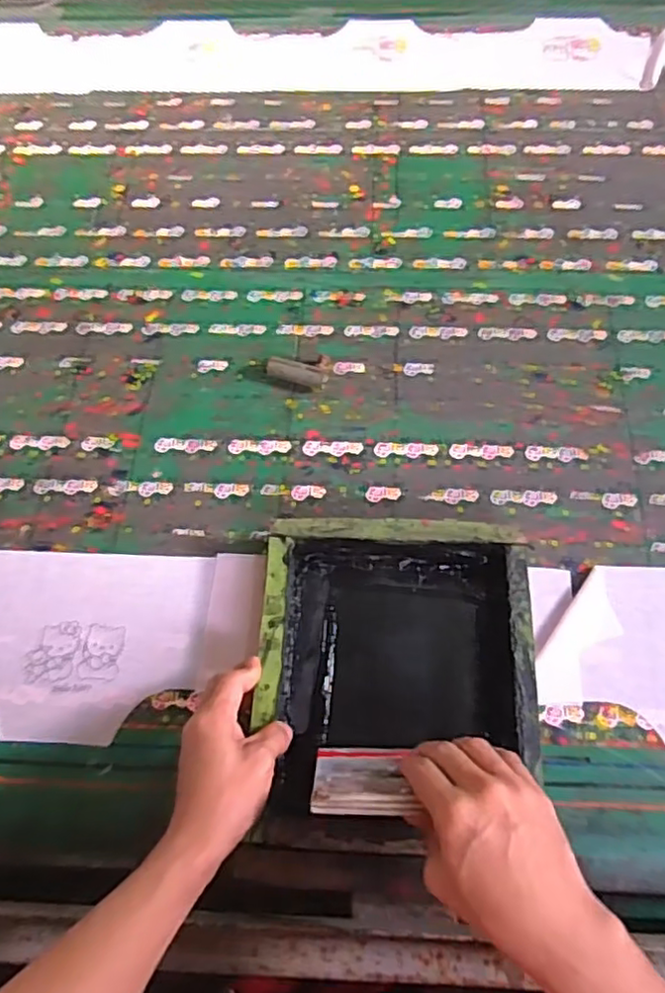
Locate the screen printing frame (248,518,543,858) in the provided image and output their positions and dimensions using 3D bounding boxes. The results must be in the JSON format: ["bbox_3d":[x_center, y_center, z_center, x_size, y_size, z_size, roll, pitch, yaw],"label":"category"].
[{"bbox_3d":[0.051,0.147,0.530,0.220,0.052,0.259,1,63,3],"label":"screen printing frame"}]

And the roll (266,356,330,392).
[{"bbox_3d":[-0.039,-0.132,0.684,0.065,0.019,0.020,18,65,11],"label":"roll"}]

